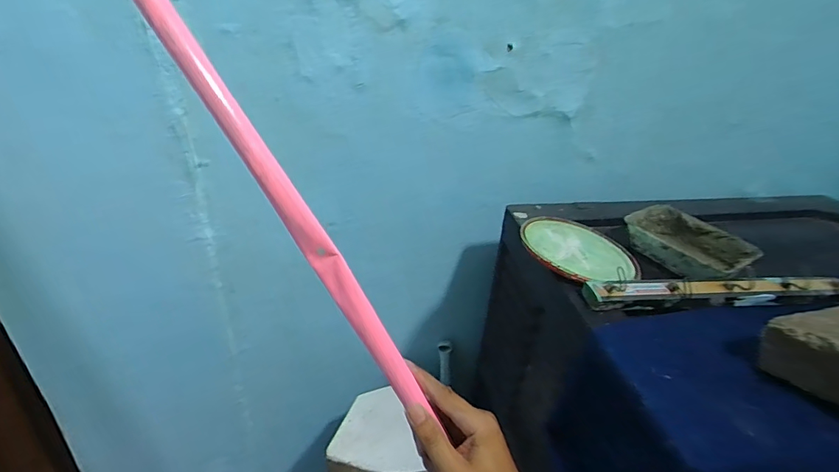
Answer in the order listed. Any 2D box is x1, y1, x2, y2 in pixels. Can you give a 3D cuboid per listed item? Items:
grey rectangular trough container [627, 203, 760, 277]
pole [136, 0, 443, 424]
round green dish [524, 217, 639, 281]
[{"bbox_3d":[0.403,0.013,0.682,0.108,0.056,0.162,-14,32,-26],"label":"grey rectangular trough container"},{"bbox_3d":[-0.199,-0.175,0.332,0.023,0.757,0.026,-23,15,32],"label":"pole"},{"bbox_3d":[0.236,0.020,0.670,0.159,0.015,0.168,12,31,-7],"label":"round green dish"}]

